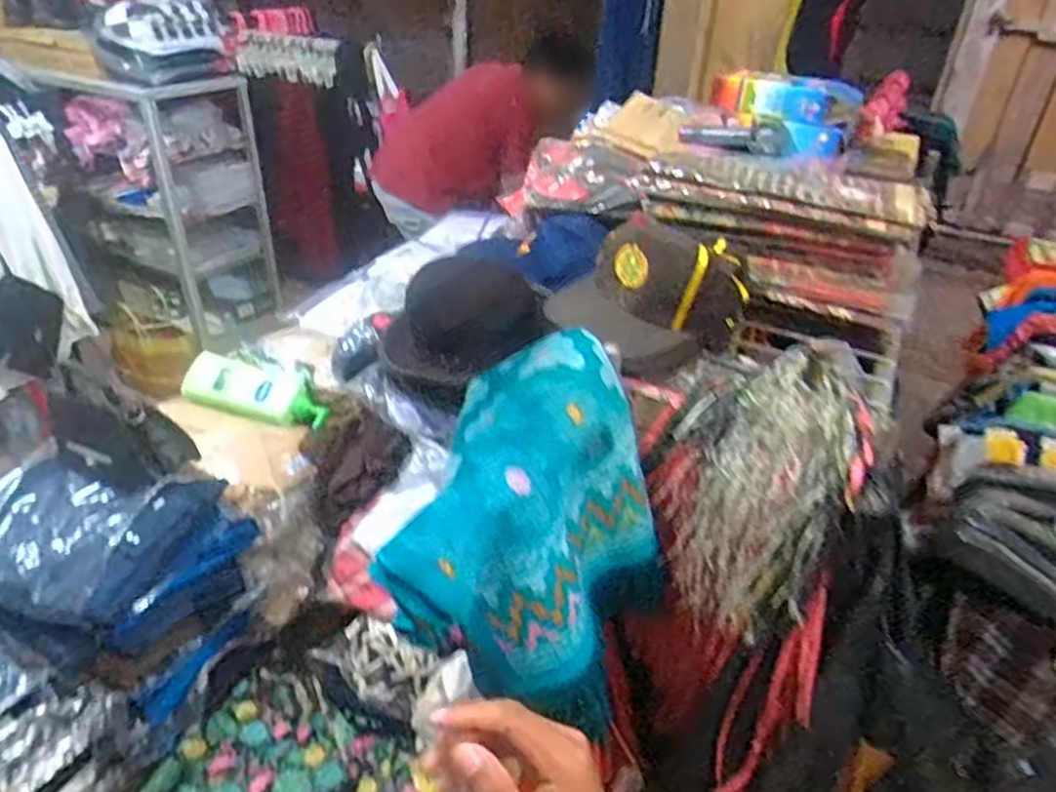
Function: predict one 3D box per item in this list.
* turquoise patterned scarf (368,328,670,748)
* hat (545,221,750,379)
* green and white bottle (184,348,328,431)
[{"bbox_3d":[0.013,0.134,0.733,0.245,0.299,0.303,9,34,10],"label":"turquoise patterned scarf"},{"bbox_3d":[0.137,-0.127,0.845,0.205,0.135,0.168,-13,37,-21],"label":"hat"},{"bbox_3d":[-0.402,-0.008,1.068,0.221,0.061,0.078,12,35,15],"label":"green and white bottle"}]

